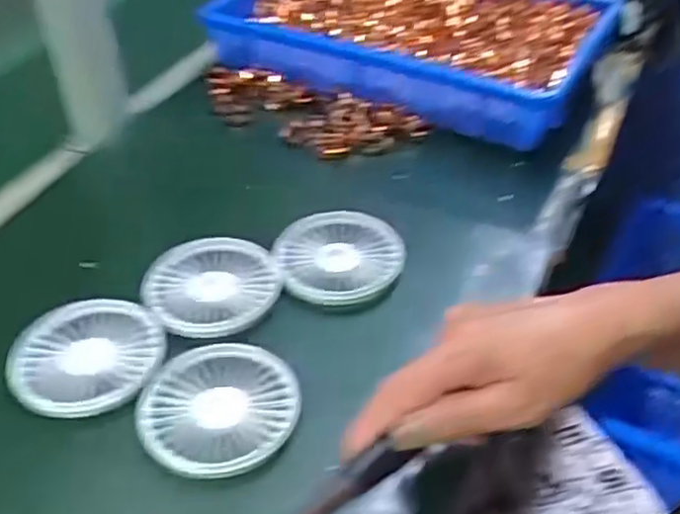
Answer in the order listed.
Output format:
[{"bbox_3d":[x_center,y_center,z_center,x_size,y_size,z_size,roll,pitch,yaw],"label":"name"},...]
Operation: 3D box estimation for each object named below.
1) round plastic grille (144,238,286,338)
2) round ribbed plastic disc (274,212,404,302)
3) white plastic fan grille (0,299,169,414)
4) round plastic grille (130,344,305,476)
[{"bbox_3d":[-0.087,0.019,0.494,0.089,0.012,0.084,-19,43,-18],"label":"round plastic grille"},{"bbox_3d":[0.001,-0.001,0.518,0.090,0.014,0.085,-1,41,1],"label":"round ribbed plastic disc"},{"bbox_3d":[-0.159,0.061,0.450,0.091,0.012,0.087,-1,41,1],"label":"white plastic fan grille"},{"bbox_3d":[-0.071,0.087,0.424,0.088,0.015,0.092,-1,41,1],"label":"round plastic grille"}]

